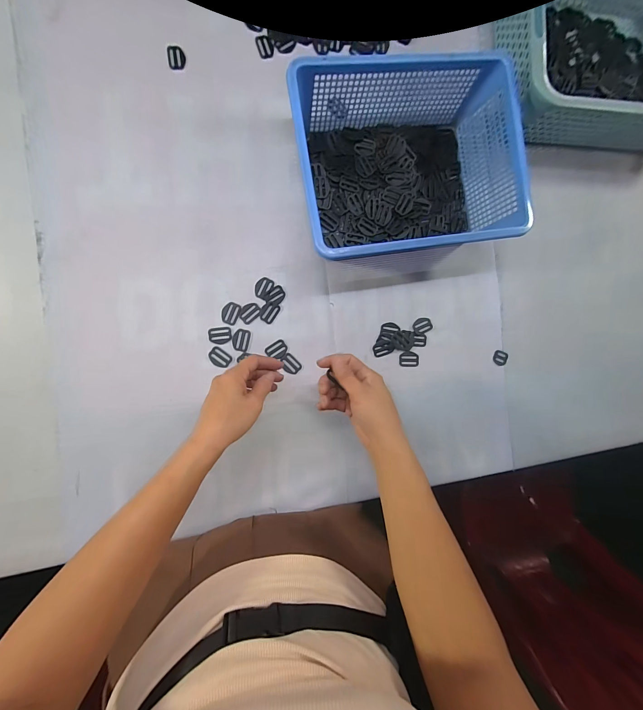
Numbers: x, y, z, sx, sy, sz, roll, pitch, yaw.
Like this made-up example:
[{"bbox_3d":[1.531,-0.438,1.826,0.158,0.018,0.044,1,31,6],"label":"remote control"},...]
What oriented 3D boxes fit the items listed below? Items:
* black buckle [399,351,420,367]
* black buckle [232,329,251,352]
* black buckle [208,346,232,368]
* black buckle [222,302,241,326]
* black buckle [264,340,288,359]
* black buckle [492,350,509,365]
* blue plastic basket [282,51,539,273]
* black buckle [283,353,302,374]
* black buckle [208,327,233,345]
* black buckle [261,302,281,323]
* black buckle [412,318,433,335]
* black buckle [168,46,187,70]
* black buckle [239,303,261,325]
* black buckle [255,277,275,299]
[{"bbox_3d":[0.143,0.007,0.493,0.035,0.004,0.025,1,92,-8],"label":"black buckle"},{"bbox_3d":[-0.119,-0.022,0.449,0.024,0.004,0.032,13,90,-8],"label":"black buckle"},{"bbox_3d":[-0.148,0.004,0.442,0.033,0.005,0.024,36,87,-8],"label":"black buckle"},{"bbox_3d":[-0.134,-0.061,0.447,0.024,0.004,0.032,21,89,-8],"label":"black buckle"},{"bbox_3d":[-0.067,-0.007,0.459,0.031,0.004,0.026,-32,96,-6],"label":"black buckle"},{"bbox_3d":[0.306,0.005,0.519,0.024,0.010,0.026,0,92,-8],"label":"black buckle"},{"bbox_3d":[0.112,-0.259,0.430,0.294,0.103,0.242,-9,93,-8],"label":"blue plastic basket"},{"bbox_3d":[-0.046,0.015,0.462,0.025,0.004,0.031,-42,97,-5],"label":"black buckle"},{"bbox_3d":[-0.149,-0.029,0.447,0.032,0.004,0.025,-9,93,-8],"label":"black buckle"},{"bbox_3d":[-0.079,-0.065,0.459,0.024,0.004,0.032,29,88,-8],"label":"black buckle"},{"bbox_3d":[0.166,-0.048,0.495,0.034,0.004,0.025,-18,94,-7],"label":"black buckle"},{"bbox_3d":[-0.209,-0.429,0.438,0.024,0.004,0.031,-4,92,-8],"label":"black buckle"},{"bbox_3d":[-0.107,-0.064,0.453,0.031,0.004,0.024,-42,97,-5],"label":"black buckle"},{"bbox_3d":[-0.087,-0.102,0.456,0.024,0.004,0.032,28,88,-8],"label":"black buckle"}]

